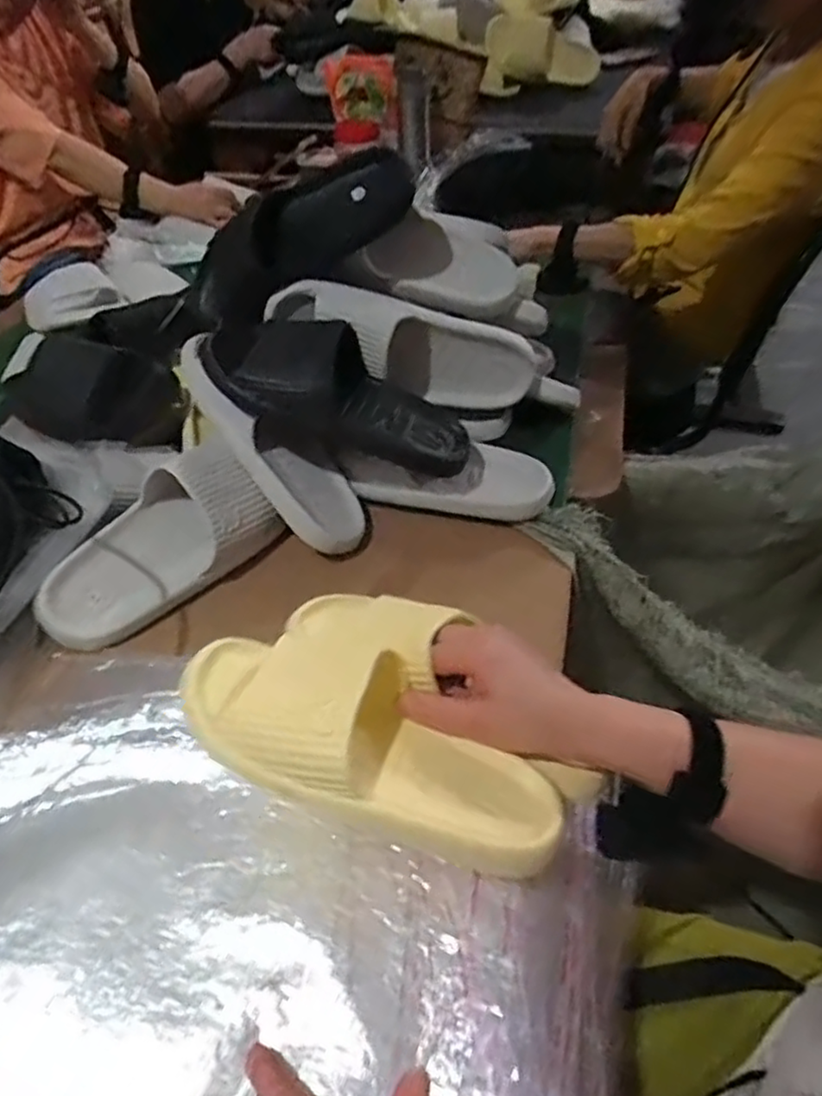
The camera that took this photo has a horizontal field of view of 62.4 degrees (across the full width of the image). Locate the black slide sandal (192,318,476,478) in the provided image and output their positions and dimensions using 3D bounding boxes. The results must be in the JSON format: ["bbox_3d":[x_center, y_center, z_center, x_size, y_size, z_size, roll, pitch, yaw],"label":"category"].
[{"bbox_3d":[-0.082,-0.152,0.682,0.300,0.087,0.129,27,55,5],"label":"black slide sandal"}]

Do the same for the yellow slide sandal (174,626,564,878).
[{"bbox_3d":[-0.025,0.118,0.437,0.252,0.066,0.117,25,55,8],"label":"yellow slide sandal"}]

